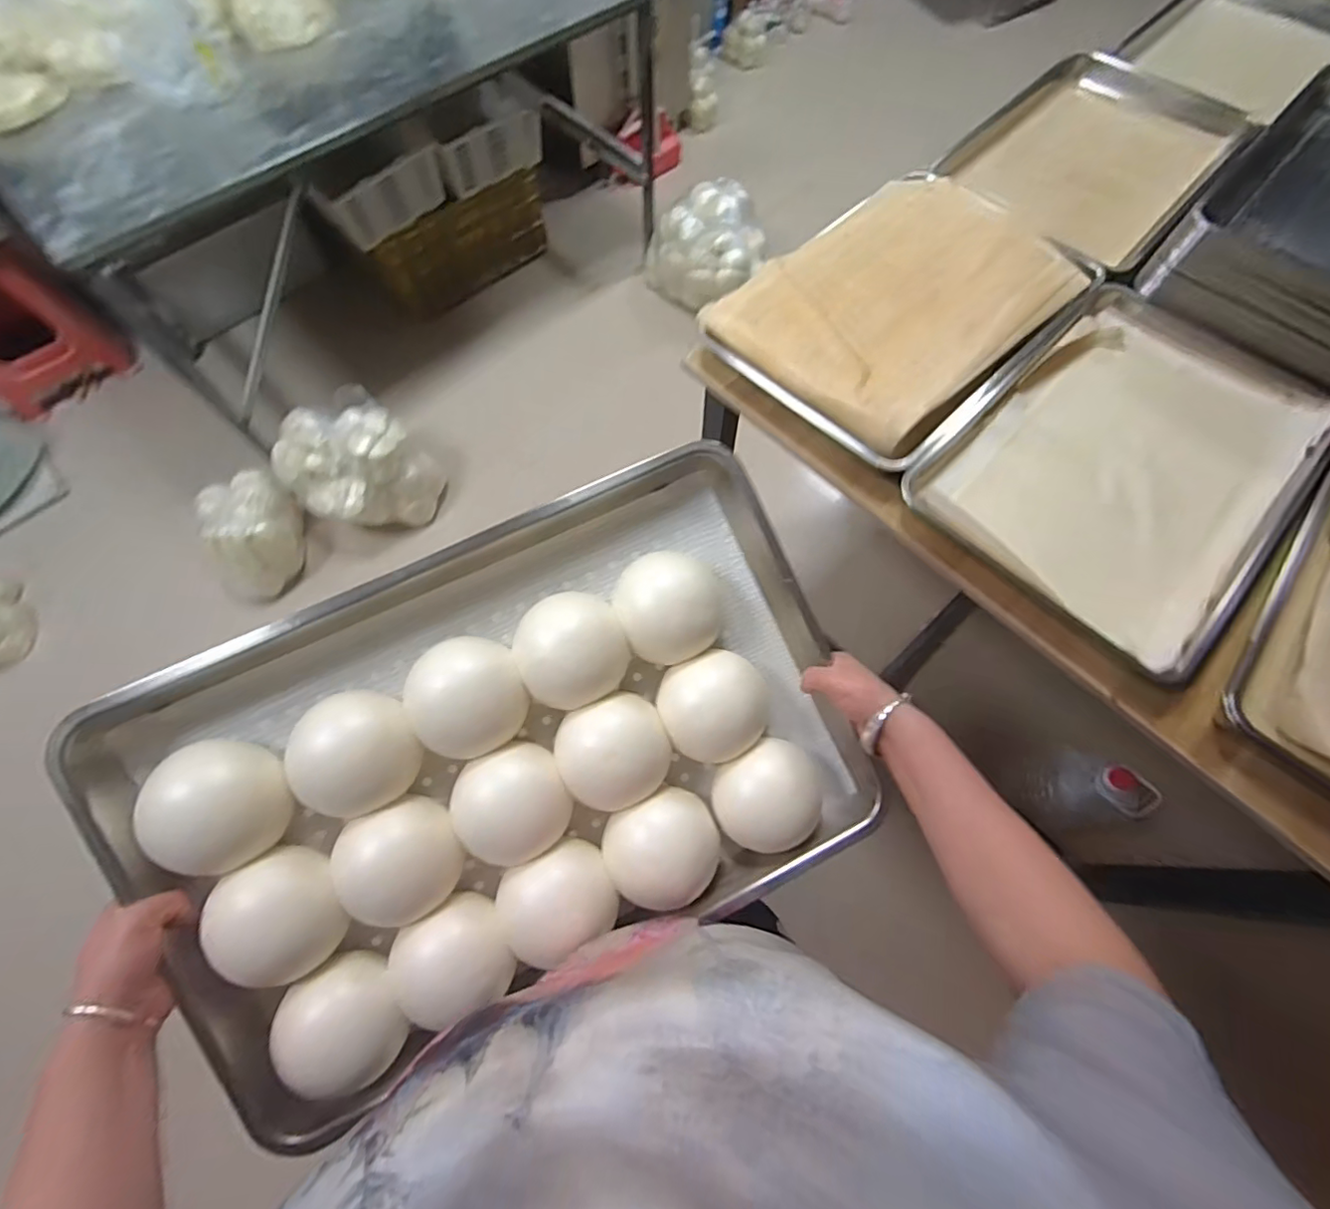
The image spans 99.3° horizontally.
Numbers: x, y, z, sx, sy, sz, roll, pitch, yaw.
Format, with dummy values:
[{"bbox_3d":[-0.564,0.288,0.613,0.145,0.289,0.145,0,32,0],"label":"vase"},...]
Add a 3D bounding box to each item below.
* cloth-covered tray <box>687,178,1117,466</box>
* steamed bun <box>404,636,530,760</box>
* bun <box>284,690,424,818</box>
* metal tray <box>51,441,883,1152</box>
[{"bbox_3d":[0.374,-0.475,0.886,0.541,0.049,0.382,-41,75,-18],"label":"cloth-covered tray"},{"bbox_3d":[-0.171,0.073,0.483,0.090,0.051,0.102,-34,73,-16],"label":"steamed bun"},{"bbox_3d":[-0.260,0.124,0.472,0.100,0.063,0.097,1,67,-3],"label":"bun"},{"bbox_3d":[-0.131,0.154,0.494,0.599,0.057,0.405,-26,89,-10],"label":"metal tray"}]

